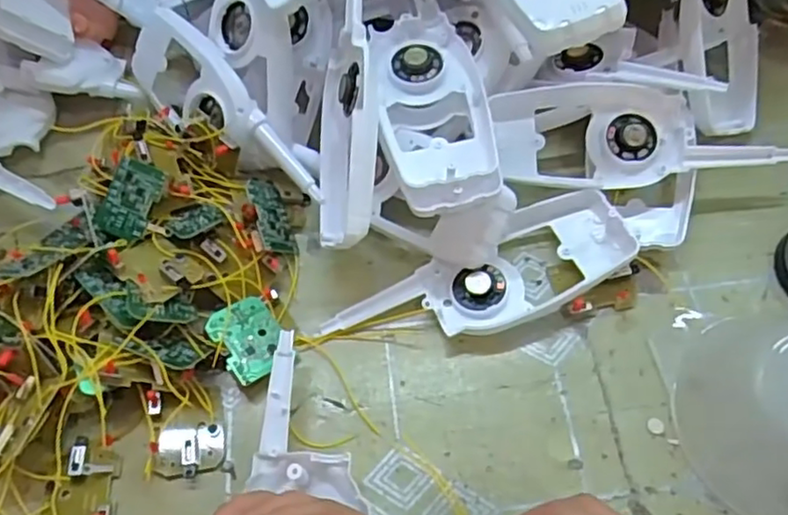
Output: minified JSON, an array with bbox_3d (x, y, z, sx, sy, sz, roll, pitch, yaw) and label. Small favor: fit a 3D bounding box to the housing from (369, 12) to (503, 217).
[{"bbox_3d":[0.021,-0.080,0.343,0.056,0.023,0.119,-7,58,-1],"label":"housing"}]

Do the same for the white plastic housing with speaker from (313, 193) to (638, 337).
[{"bbox_3d":[0.049,0.015,0.342,0.159,0.026,0.056,-26,60,-12],"label":"white plastic housing with speaker"}]

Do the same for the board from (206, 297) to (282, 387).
[{"bbox_3d":[-0.074,0.042,0.334,0.034,0.004,0.042,-24,70,-32],"label":"board"}]

